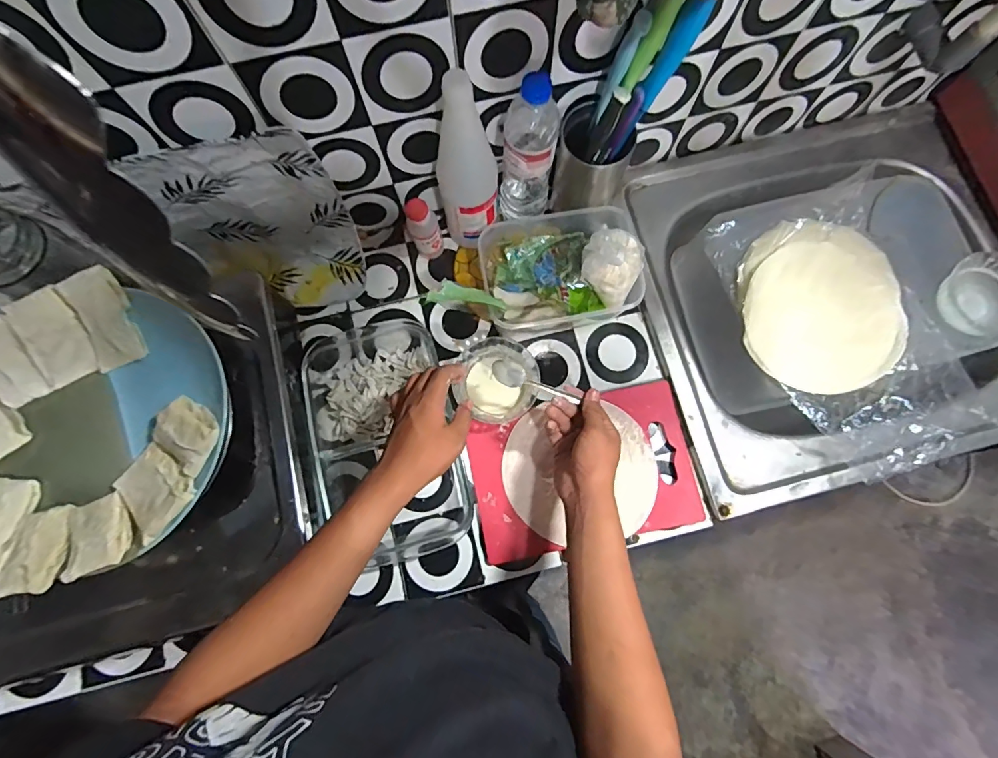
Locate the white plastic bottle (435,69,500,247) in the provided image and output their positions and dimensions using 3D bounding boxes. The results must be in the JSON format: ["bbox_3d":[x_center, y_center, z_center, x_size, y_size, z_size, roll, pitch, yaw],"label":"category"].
[{"bbox_3d":[-0.036,-0.244,0.559,0.076,0.246,0.073,-9,77,-1],"label":"white plastic bottle"}]

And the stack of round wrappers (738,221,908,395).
[{"bbox_3d":[0.413,-0.093,0.593,0.193,0.032,0.211,6,78,2],"label":"stack of round wrappers"}]

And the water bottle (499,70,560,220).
[{"bbox_3d":[0.034,-0.269,0.571,0.065,0.214,0.059,3,77,2],"label":"water bottle"}]

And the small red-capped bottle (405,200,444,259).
[{"bbox_3d":[-0.099,-0.199,0.626,0.044,0.104,0.035,-19,78,-3],"label":"small red-capped bottle"}]

